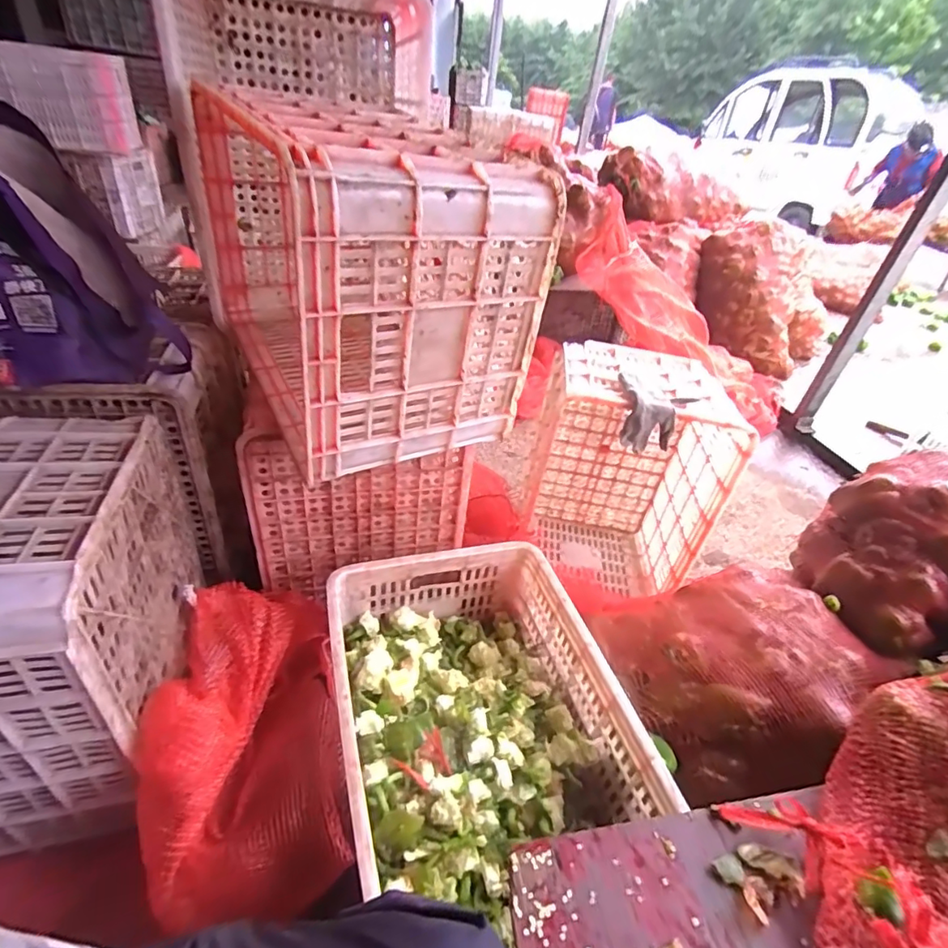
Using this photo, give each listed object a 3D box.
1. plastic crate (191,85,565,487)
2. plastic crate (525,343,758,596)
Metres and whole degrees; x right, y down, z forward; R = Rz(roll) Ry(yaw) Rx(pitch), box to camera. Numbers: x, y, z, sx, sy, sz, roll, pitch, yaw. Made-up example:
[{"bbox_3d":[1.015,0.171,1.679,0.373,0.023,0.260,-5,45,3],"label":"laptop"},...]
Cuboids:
[{"bbox_3d":[-0.198,-0.301,0.728,0.295,0.334,0.582,-16,43,-29],"label":"plastic crate"},{"bbox_3d":[0.313,0.013,1.122,0.349,0.520,0.304,7,37,0],"label":"plastic crate"}]

